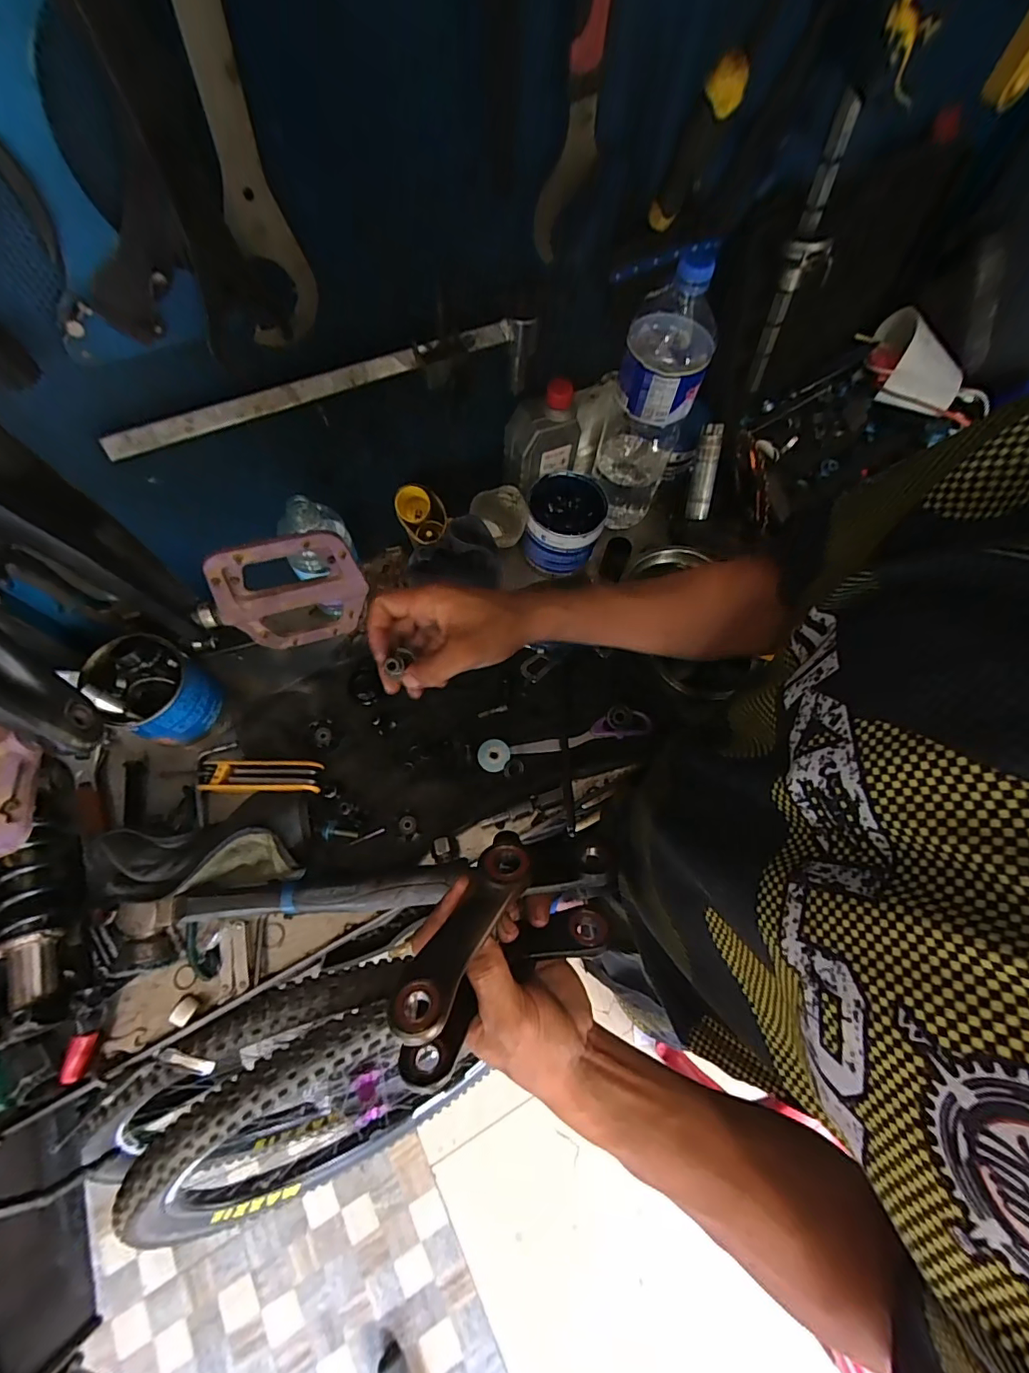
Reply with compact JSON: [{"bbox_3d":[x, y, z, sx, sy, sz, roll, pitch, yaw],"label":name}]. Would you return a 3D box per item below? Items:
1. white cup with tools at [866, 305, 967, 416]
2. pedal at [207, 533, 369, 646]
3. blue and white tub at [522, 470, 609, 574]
[{"bbox_3d":[0.565,-0.453,0.683,0.127,0.083,0.091,21,69,7],"label":"white cup with tools"},{"bbox_3d":[-0.155,-0.065,0.348,0.095,0.097,0.015,-16,69,-7],"label":"pedal"},{"bbox_3d":[0.065,-0.216,0.656,0.096,0.074,0.105,8,68,2],"label":"blue and white tub"}]

